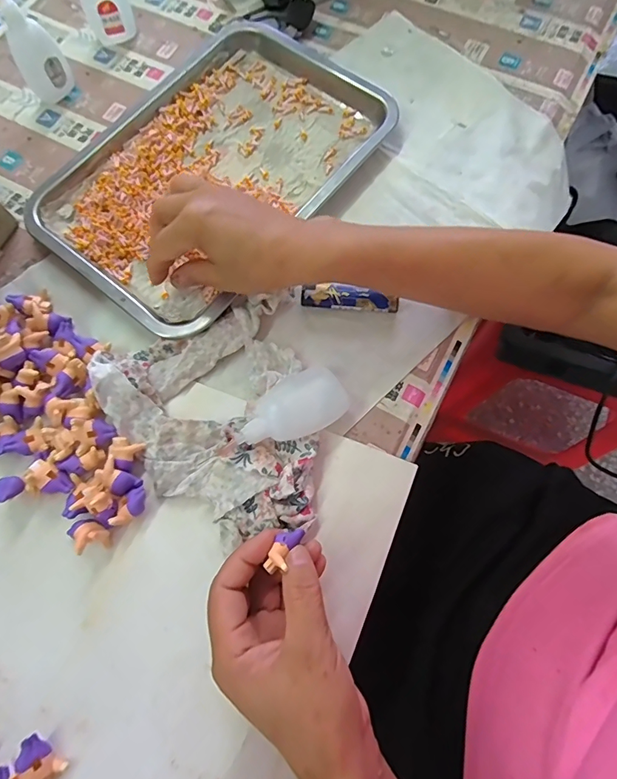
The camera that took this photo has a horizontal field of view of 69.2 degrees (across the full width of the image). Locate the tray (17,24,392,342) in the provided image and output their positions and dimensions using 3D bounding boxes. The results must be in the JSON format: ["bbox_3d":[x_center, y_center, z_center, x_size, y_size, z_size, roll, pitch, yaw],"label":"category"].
[{"bbox_3d":[-0.091,-0.211,0.415,0.226,0.030,0.311,38,77,9],"label":"tray"}]

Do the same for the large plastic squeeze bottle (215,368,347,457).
[{"bbox_3d":[-0.017,0.021,0.331,0.095,0.030,0.043,-33,76,-11],"label":"large plastic squeeze bottle"}]

